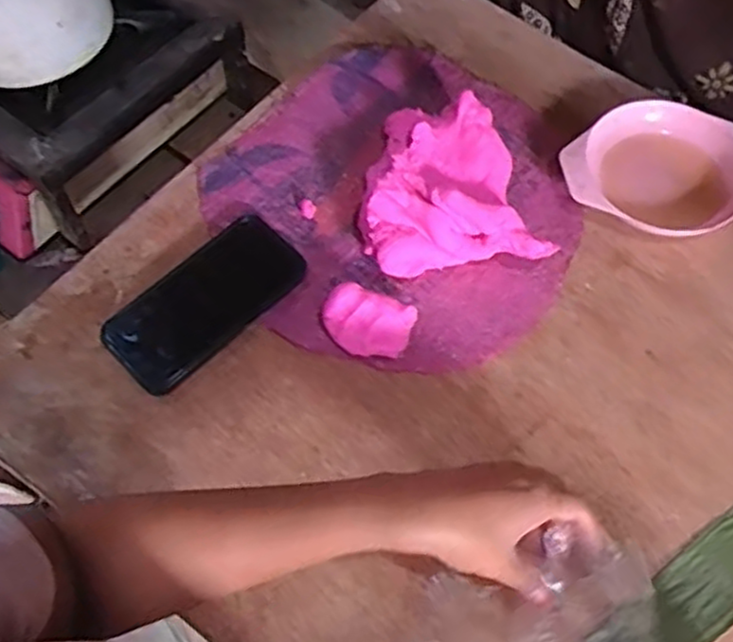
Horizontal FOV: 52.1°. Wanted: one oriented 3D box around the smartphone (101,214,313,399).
[{"bbox_3d":[-0.133,-0.018,0.628,0.081,0.010,0.168,41,68,18],"label":"smartphone"}]

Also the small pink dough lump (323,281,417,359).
[{"bbox_3d":[0.001,0.001,0.608,0.074,0.036,0.048,11,62,3],"label":"small pink dough lump"}]

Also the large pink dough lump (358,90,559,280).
[{"bbox_3d":[0.069,-0.122,0.667,0.152,0.059,0.170,-5,62,-5],"label":"large pink dough lump"}]

